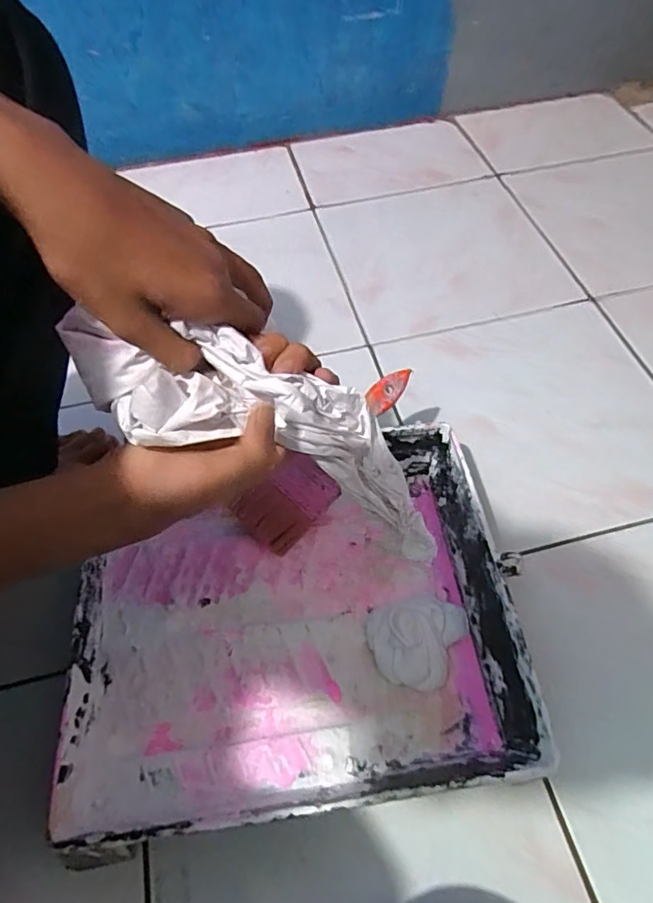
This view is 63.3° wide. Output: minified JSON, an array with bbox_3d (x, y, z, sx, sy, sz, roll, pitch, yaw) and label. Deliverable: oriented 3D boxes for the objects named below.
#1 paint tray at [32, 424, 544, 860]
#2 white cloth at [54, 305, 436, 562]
[{"bbox_3d":[-0.026,0.135,0.457,0.347,0.069,0.295,-8,58,-3],"label":"paint tray"},{"bbox_3d":[-0.034,-0.011,0.326,0.263,0.074,0.057,24,58,-13],"label":"white cloth"}]

